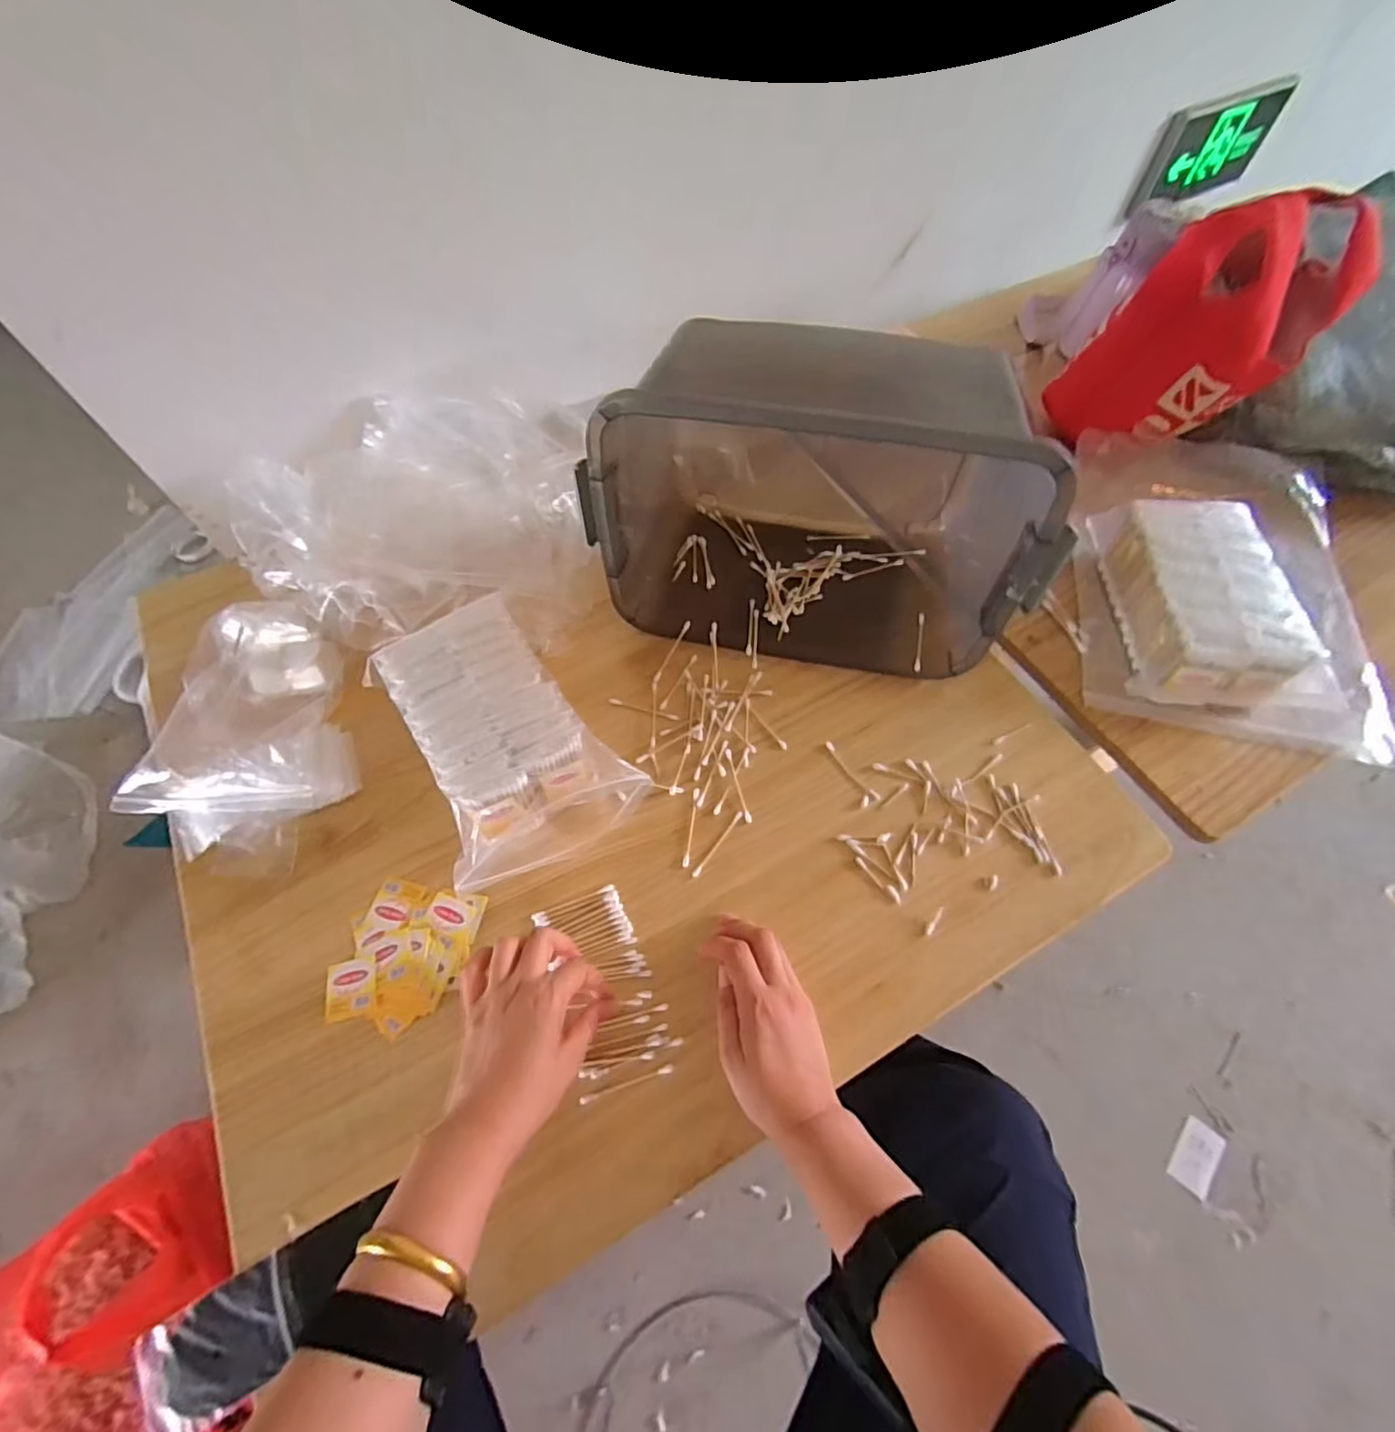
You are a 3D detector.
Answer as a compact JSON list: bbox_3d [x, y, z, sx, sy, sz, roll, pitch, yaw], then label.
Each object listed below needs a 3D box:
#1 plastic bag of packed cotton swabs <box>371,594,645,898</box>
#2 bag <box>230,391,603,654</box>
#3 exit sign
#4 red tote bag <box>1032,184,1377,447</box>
[{"bbox_3d":[-0.183,0.018,0.558,0.164,0.077,0.247,-33,66,-16],"label":"plastic bag of packed cotton swabs"},{"bbox_3d":[-0.289,-0.213,0.657,0.360,0.088,0.349,-2,61,0],"label":"bag"},{"bbox_3d":[0.944,-1.044,1.135,0.382,0.170,0.050,-29,60,-16],"label":"exit sign"},{"bbox_3d":[0.568,-0.433,0.699,0.204,0.249,0.158,39,68,20],"label":"red tote bag"}]

